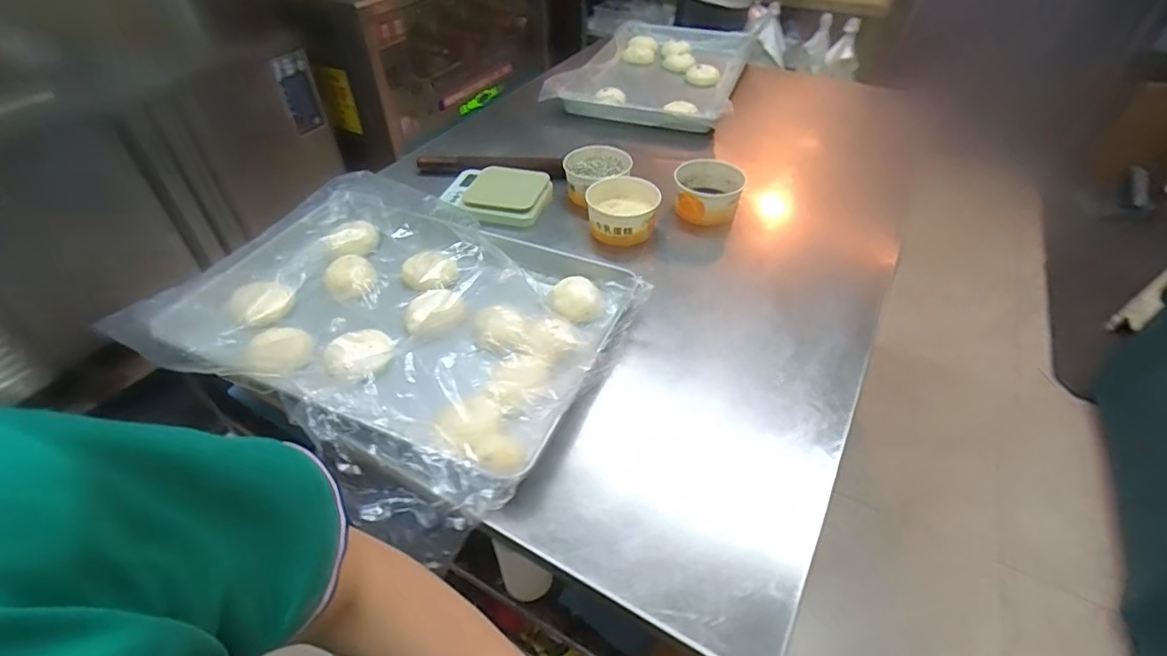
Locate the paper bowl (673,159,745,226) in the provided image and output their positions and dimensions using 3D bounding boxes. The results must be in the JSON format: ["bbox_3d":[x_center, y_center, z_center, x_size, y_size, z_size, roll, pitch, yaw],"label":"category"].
[{"bbox_3d":[0.236,-0.255,1.049,0.123,0.067,0.134,4,44,6],"label":"paper bowl"}]

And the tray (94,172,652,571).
[{"bbox_3d":[-0.276,-0.033,0.801,0.643,0.073,0.472,22,49,22],"label":"tray"}]

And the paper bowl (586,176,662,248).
[{"bbox_3d":[0.071,-0.211,0.998,0.124,0.072,0.125,-2,44,0],"label":"paper bowl"}]

